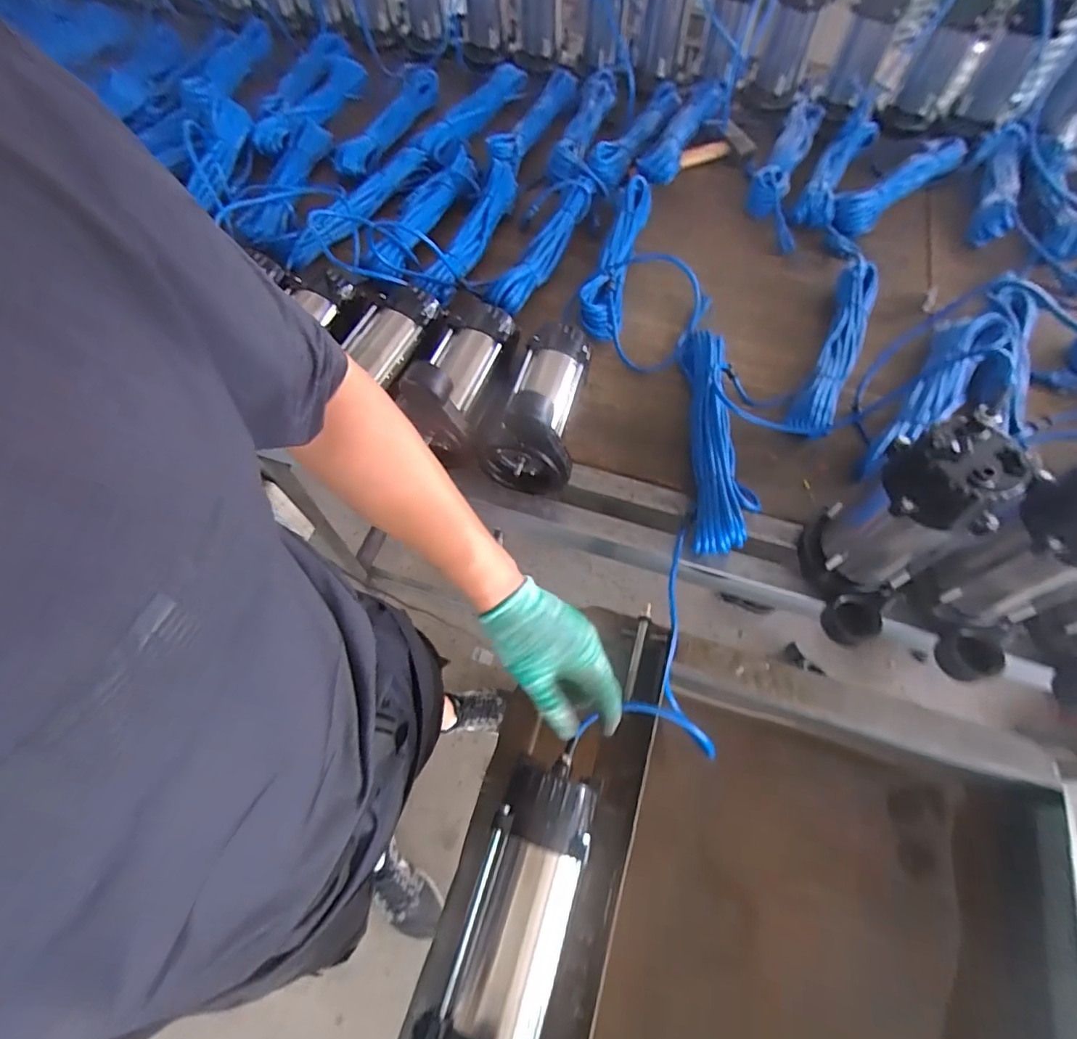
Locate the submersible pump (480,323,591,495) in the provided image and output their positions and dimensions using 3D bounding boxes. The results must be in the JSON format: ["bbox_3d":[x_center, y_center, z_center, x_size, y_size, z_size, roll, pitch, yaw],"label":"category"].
[{"bbox_3d":[0.000,-0.170,0.696,0.111,0.170,0.226,10,63,5],"label":"submersible pump"}]

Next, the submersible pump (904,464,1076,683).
[{"bbox_3d":[0.495,0.056,0.516,0.117,0.224,0.143,-21,65,-10],"label":"submersible pump"}]

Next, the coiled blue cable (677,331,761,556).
[{"bbox_3d":[0.250,-0.119,0.723,0.088,0.054,0.348,2,63,1],"label":"coiled blue cable"}]

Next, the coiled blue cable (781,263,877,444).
[{"bbox_3d":[0.445,-0.254,0.773,0.067,0.050,0.339,25,66,12],"label":"coiled blue cable"}]

